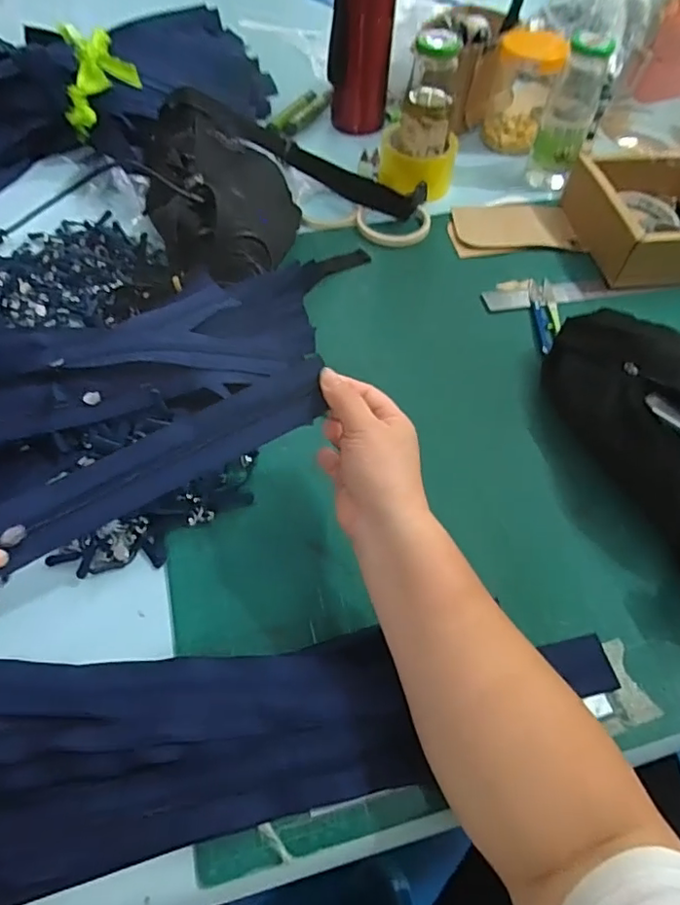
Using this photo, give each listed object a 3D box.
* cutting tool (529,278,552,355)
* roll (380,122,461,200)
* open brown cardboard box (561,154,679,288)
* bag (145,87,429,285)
[{"bbox_3d":[0.216,-0.148,0.601,0.015,0.006,0.113,4,57,-1],"label":"cutting tool"},{"bbox_3d":[0.098,-0.373,0.719,0.097,0.052,0.089,9,57,2],"label":"roll"},{"bbox_3d":[0.415,-0.279,0.657,0.235,0.063,0.166,-4,58,-6],"label":"open brown cardboard box"},{"bbox_3d":[-0.094,-0.314,0.648,0.319,0.087,0.280,-39,67,-24],"label":"bag"}]

